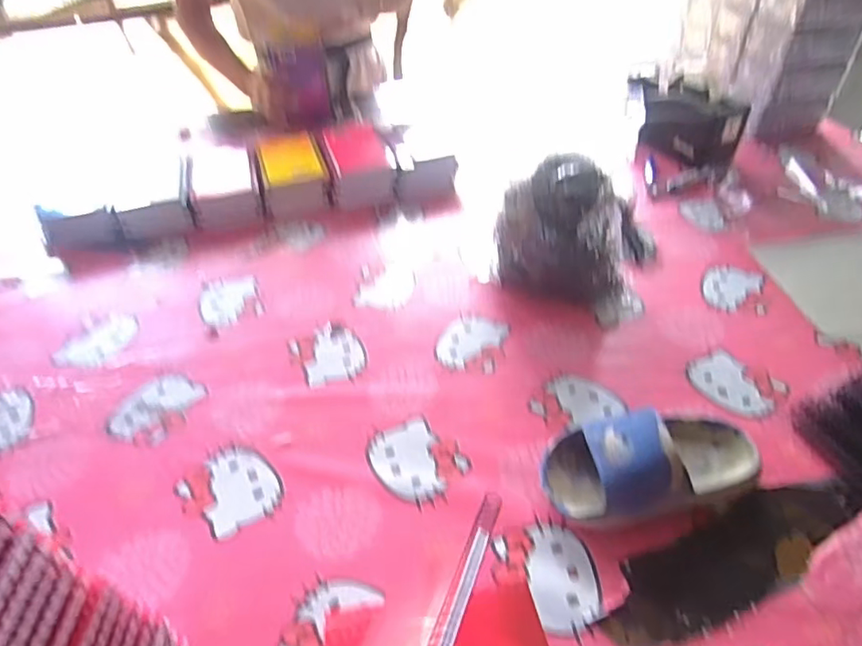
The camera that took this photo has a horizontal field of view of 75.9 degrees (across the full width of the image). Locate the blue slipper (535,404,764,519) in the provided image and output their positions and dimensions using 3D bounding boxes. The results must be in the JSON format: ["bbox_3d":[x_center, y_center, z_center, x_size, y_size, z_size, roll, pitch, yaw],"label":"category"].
[{"bbox_3d":[0.177,0.105,0.446,0.174,0.059,0.092,-12,43,-10],"label":"blue slipper"}]

